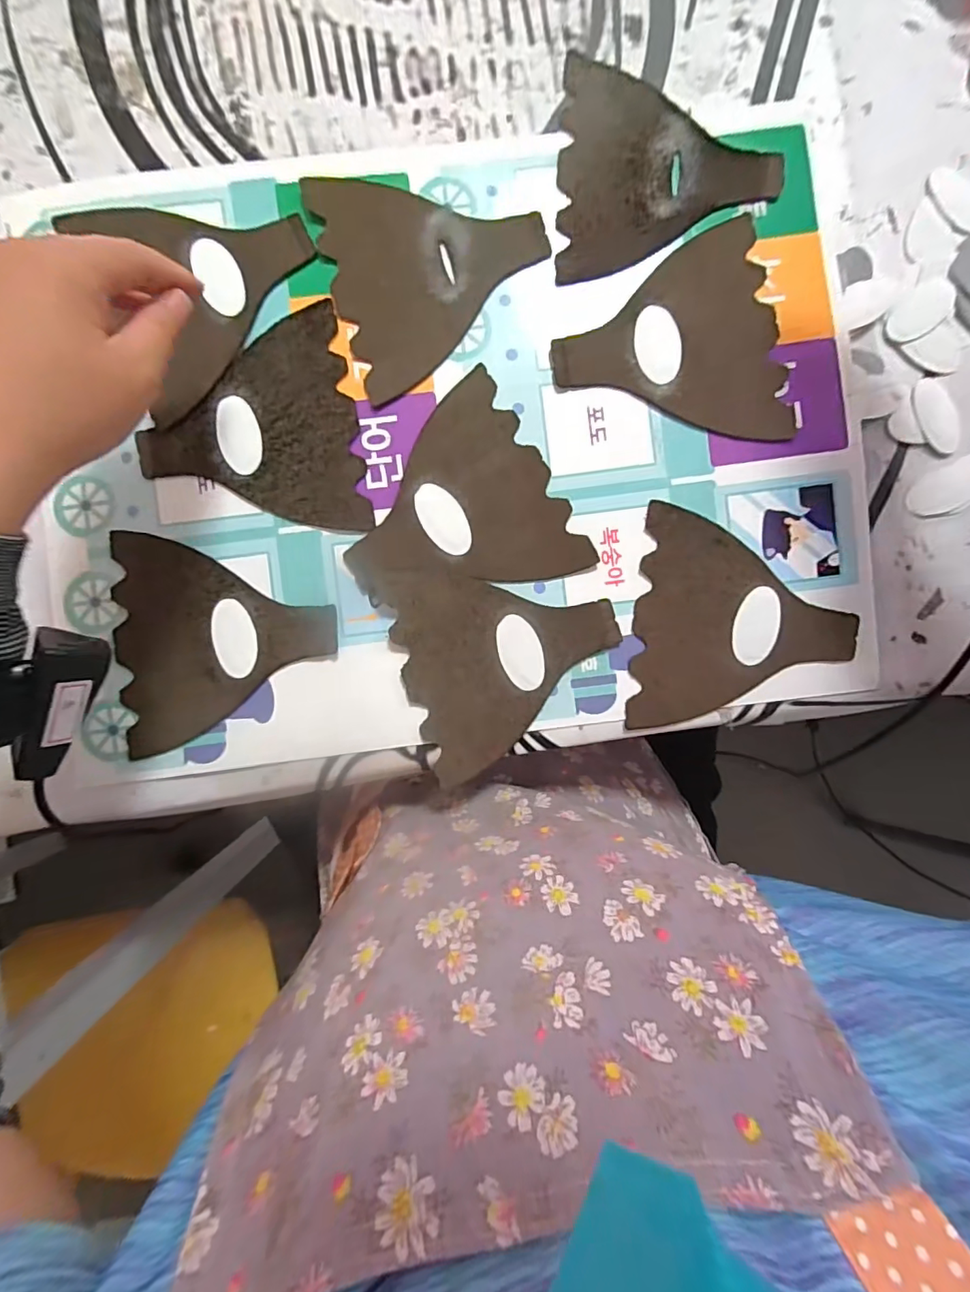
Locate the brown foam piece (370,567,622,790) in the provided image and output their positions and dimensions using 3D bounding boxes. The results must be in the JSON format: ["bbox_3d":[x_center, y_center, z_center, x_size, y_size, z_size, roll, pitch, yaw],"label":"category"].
[{"bbox_3d":[0.015,0.004,0.331,0.139,0.007,0.136,-19,88,0],"label":"brown foam piece"}]

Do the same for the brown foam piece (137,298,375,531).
[{"bbox_3d":[-0.155,-0.141,0.335,0.140,0.004,0.143,-9,88,1],"label":"brown foam piece"}]

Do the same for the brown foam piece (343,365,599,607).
[{"bbox_3d":[-0.023,-0.085,0.333,0.140,0.005,0.138,-29,88,0],"label":"brown foam piece"}]

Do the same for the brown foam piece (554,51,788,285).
[{"bbox_3d":[0.118,-0.308,0.328,0.140,0.004,0.140,1,88,1],"label":"brown foam piece"}]

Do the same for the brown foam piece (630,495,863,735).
[{"bbox_3d":[0.169,-0.014,0.333,0.139,0.007,0.139,5,89,1],"label":"brown foam piece"}]

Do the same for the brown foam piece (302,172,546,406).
[{"bbox_3d":[-0.029,-0.243,0.326,0.138,0.006,0.137,-17,88,0],"label":"brown foam piece"}]

